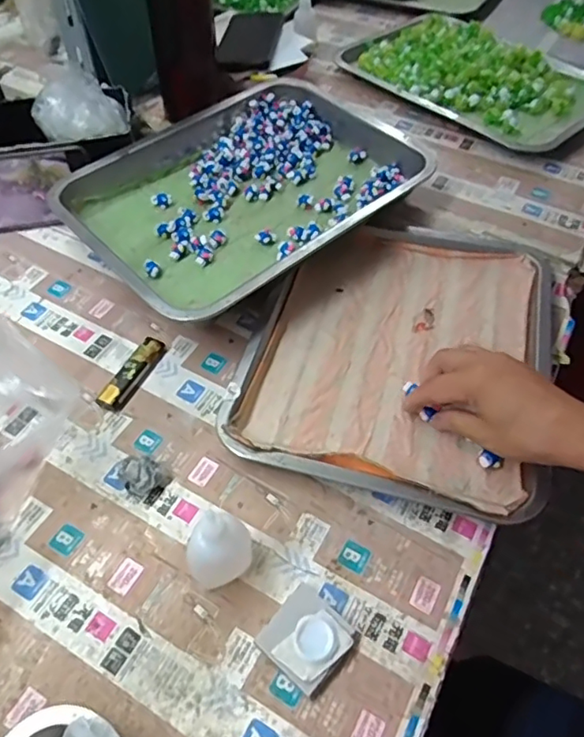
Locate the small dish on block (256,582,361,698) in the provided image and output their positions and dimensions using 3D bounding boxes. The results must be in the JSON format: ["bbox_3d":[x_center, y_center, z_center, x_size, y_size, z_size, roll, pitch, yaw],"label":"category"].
[{"bbox_3d":[0.010,0.178,0.374,0.050,0.014,0.051,36,60,22],"label":"small dish on block"}]

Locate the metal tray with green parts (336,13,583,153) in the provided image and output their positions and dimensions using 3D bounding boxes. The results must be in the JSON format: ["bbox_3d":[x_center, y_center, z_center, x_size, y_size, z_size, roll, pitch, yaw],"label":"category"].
[{"bbox_3d":[0.232,-0.396,0.748,0.201,0.032,0.346,-35,62,-24],"label":"metal tray with green parts"}]

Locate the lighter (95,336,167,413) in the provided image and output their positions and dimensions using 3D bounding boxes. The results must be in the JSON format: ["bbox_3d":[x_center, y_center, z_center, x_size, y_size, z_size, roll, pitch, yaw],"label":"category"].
[{"bbox_3d":[-0.142,0.004,0.505,0.022,0.012,0.081,22,56,14],"label":"lighter"}]

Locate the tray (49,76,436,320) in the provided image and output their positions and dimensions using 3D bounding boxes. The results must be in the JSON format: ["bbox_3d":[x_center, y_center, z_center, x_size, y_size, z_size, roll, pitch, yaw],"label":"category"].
[{"bbox_3d":[-0.059,-0.196,0.612,0.337,0.057,0.280,-35,61,-24],"label":"tray"}]

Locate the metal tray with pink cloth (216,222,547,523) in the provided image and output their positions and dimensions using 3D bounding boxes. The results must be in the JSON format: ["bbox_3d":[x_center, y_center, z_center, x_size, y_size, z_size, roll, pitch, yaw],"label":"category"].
[{"bbox_3d":[0.098,-0.024,0.520,0.254,0.026,0.303,15,54,9],"label":"metal tray with pink cloth"}]

